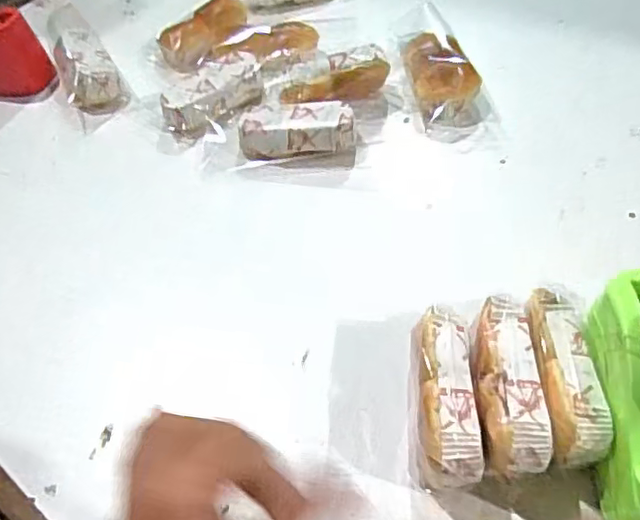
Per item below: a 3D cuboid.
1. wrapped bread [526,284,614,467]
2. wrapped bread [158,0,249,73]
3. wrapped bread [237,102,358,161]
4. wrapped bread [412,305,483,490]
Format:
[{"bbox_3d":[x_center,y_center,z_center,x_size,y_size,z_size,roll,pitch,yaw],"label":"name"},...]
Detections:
[{"bbox_3d":[0.193,0.093,0.475,0.046,0.062,0.145,-1,51,5],"label":"wrapped bread"},{"bbox_3d":[-0.165,-0.333,0.855,0.078,0.038,0.151,23,57,22],"label":"wrapped bread"},{"bbox_3d":[-0.028,-0.149,0.700,0.138,0.054,0.062,4,52,9],"label":"wrapped bread"},{"bbox_3d":[0.097,0.113,0.466,0.045,0.070,0.127,-1,51,5],"label":"wrapped bread"}]

